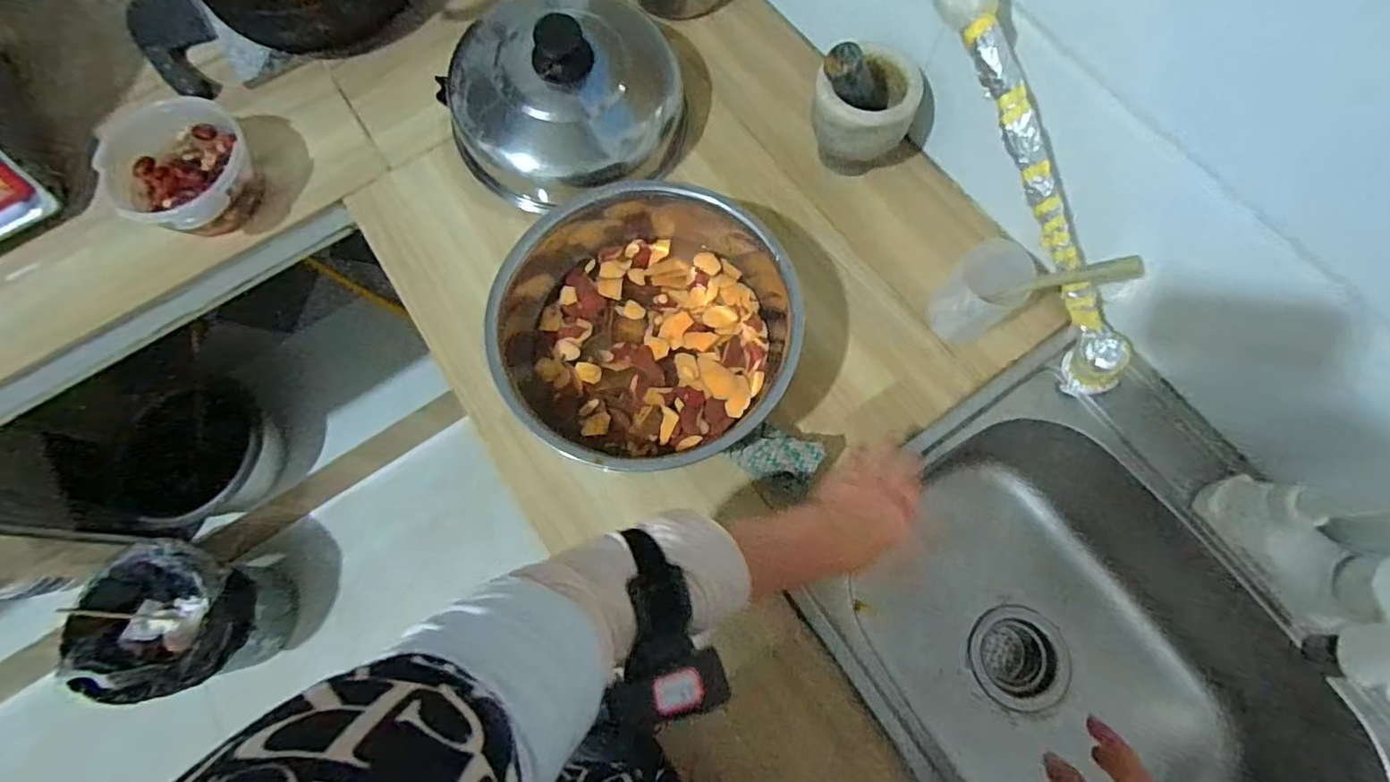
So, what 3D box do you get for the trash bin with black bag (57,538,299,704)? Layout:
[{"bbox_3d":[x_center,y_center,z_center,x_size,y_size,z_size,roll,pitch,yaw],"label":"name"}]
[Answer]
[{"bbox_3d":[-0.883,0.396,1.053,0.206,0.278,0.214,18,74,8],"label":"trash bin with black bag"}]

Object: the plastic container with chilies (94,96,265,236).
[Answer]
[{"bbox_3d":[-0.550,-0.238,0.647,0.138,0.073,0.144,-1,72,2],"label":"plastic container with chilies"}]

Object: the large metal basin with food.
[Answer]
[{"bbox_3d":[-0.040,-0.060,0.577,0.272,0.099,0.271,-1,72,2],"label":"large metal basin with food"}]

